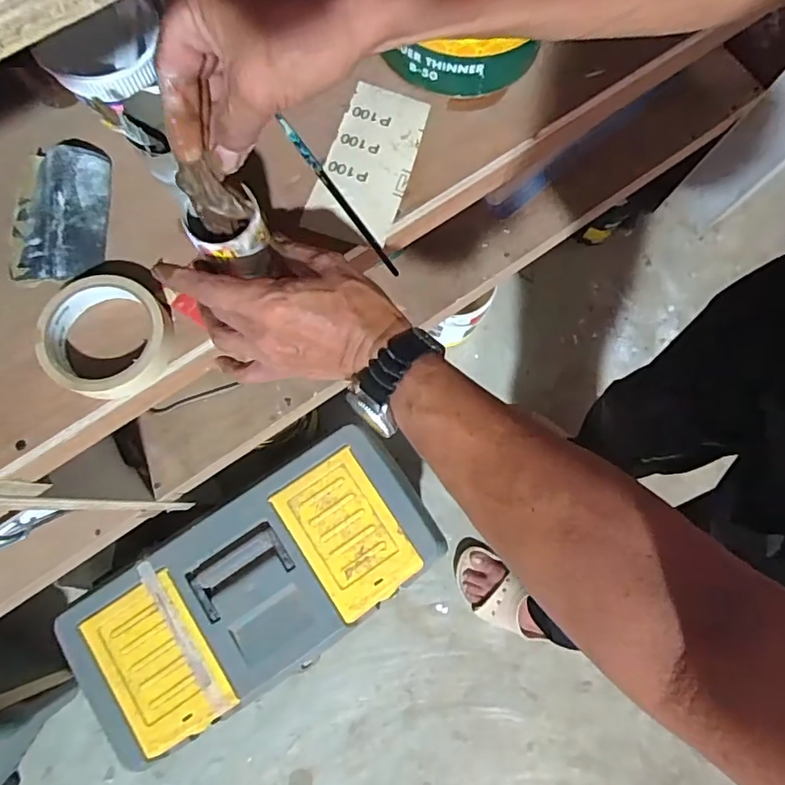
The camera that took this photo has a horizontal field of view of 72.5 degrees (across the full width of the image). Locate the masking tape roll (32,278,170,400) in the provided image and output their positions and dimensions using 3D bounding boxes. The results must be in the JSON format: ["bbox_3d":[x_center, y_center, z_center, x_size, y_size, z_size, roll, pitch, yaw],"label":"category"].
[{"bbox_3d":[-0.223,-0.043,0.420,0.089,0.033,0.093,0,78,-1],"label":"masking tape roll"}]

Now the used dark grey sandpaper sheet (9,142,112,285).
[{"bbox_3d":[-0.275,-0.149,0.440,0.067,0.025,0.118,-1,78,-1],"label":"used dark grey sandpaper sheet"}]

